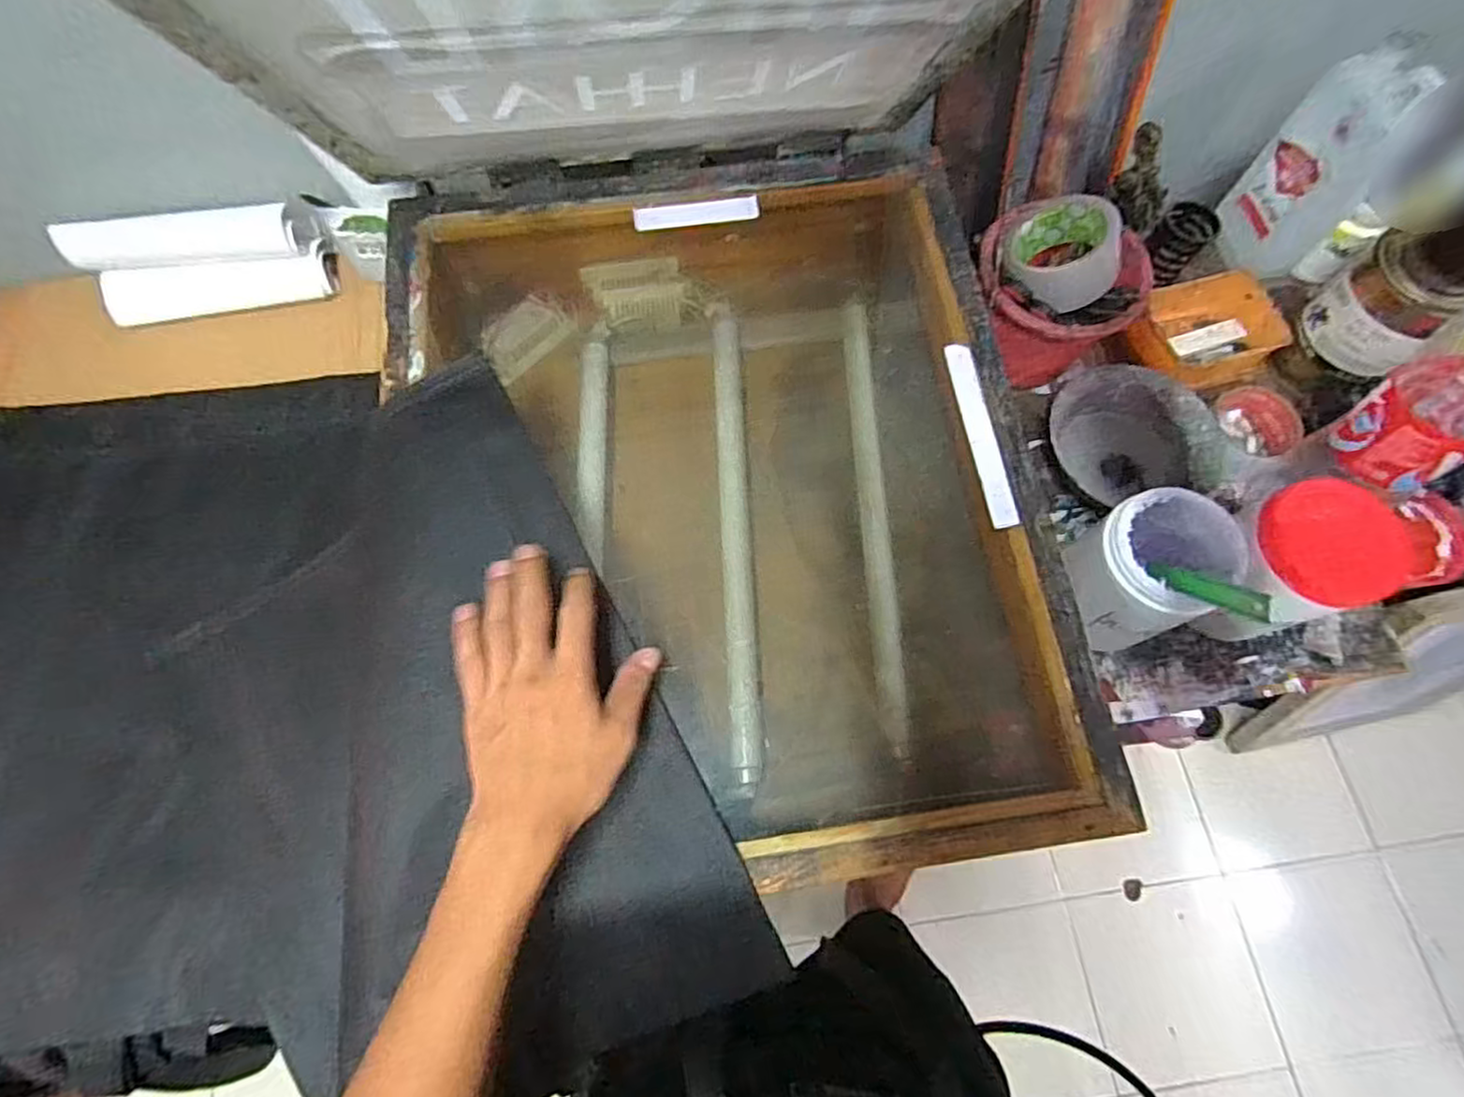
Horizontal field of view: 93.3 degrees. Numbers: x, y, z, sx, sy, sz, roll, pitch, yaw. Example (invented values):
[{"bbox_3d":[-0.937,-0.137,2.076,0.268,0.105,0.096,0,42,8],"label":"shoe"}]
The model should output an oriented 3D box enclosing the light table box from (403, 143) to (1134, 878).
[{"bbox_3d":[-0.013,-0.042,0.592,0.481,0.154,0.589,-8,70,-1],"label":"light table box"}]

